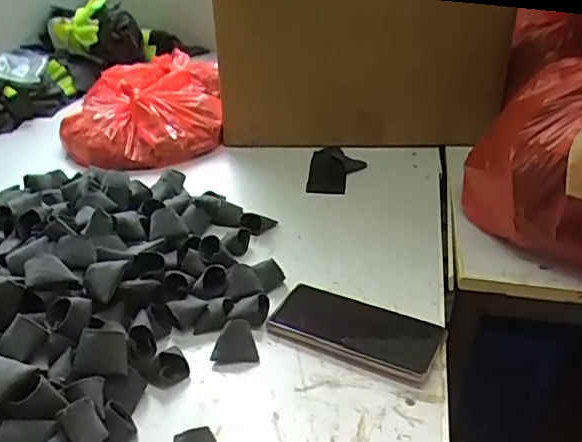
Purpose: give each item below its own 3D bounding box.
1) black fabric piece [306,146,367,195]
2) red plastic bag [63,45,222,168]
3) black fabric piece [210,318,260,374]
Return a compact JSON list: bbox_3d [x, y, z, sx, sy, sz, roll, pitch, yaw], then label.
[{"bbox_3d":[0.066,-0.075,0.804,0.079,0.018,0.109,3,32,6],"label":"black fabric piece"},{"bbox_3d":[-0.256,-0.216,0.984,0.252,0.080,0.384,-5,32,-7],"label":"red plastic bag"},{"bbox_3d":[-0.054,0.115,0.514,0.041,0.028,0.037,-9,33,-12],"label":"black fabric piece"}]

